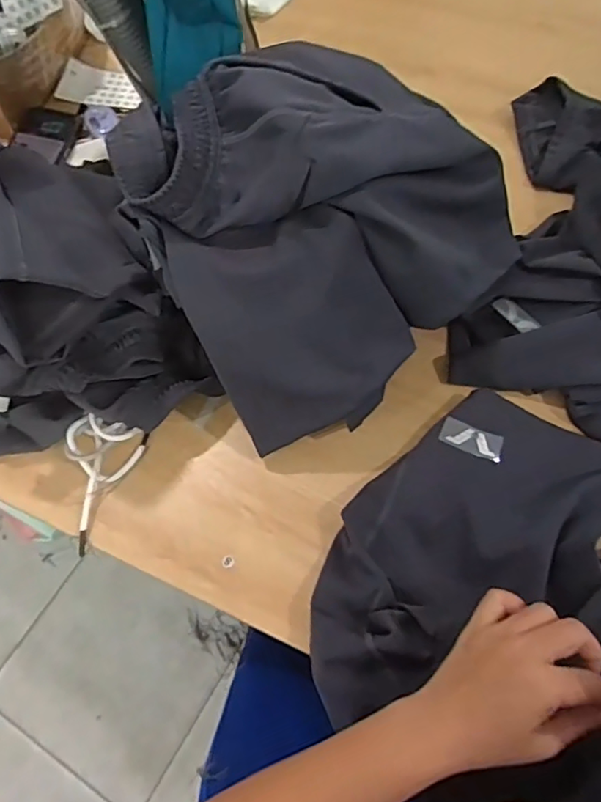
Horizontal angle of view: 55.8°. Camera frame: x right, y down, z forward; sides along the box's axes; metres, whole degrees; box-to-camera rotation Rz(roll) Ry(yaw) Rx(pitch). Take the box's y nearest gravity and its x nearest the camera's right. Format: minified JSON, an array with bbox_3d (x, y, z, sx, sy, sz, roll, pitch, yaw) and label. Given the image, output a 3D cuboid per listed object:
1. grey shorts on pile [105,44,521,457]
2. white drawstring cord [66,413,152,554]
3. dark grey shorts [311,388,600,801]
[{"bbox_3d":[0.027,-0.152,0.489,0.288,0.181,0.266,-32,67,-13],"label":"grey shorts on pile"},{"bbox_3d":[-0.202,0.069,0.534,0.067,0.028,0.121,22,67,12],"label":"white drawstring cord"},{"bbox_3d":[0.212,0.165,0.463,0.344,0.068,0.307,30,69,15],"label":"dark grey shorts"}]

